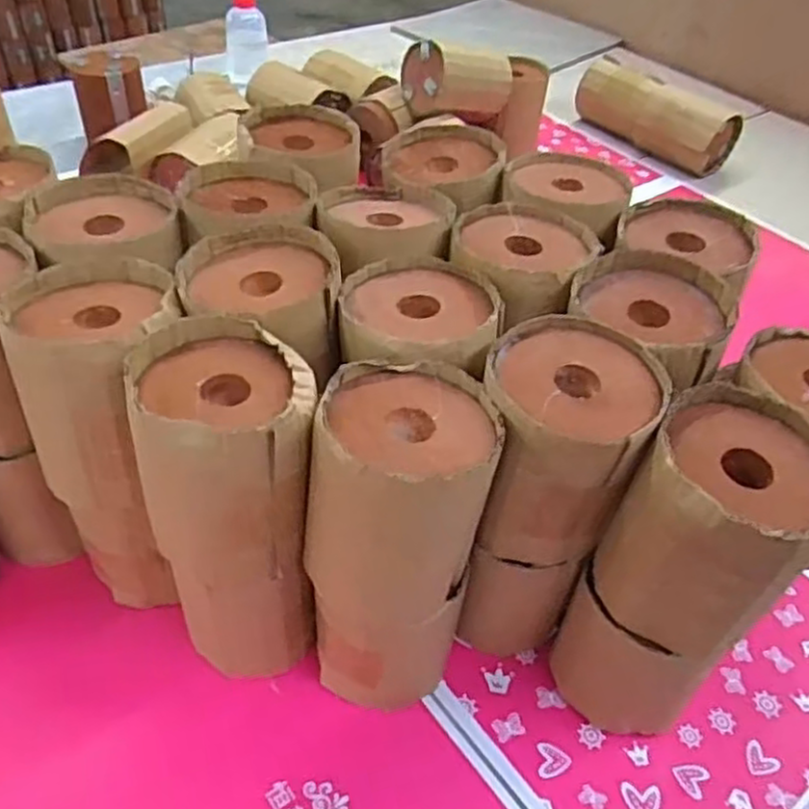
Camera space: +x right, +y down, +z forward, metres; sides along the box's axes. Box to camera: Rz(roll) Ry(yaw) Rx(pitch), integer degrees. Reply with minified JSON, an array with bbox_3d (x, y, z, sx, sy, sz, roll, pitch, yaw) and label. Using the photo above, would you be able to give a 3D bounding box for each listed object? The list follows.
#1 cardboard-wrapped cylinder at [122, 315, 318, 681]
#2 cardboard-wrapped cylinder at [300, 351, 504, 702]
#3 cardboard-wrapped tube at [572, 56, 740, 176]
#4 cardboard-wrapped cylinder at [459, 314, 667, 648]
[{"bbox_3d":[-0.090,0.065,0.412,0.083,0.217,0.087,-5,45,-11],"label":"cardboard-wrapped cylinder"},{"bbox_3d":[-0.005,0.080,0.404,0.083,0.216,0.090,3,44,-3],"label":"cardboard-wrapped cylinder"},{"bbox_3d":[0.340,-0.404,1.011,0.076,0.102,0.228,-24,52,-27],"label":"cardboard-wrapped tube"},{"bbox_3d":[0.073,0.061,0.421,0.083,0.203,0.092,16,45,10],"label":"cardboard-wrapped cylinder"}]

